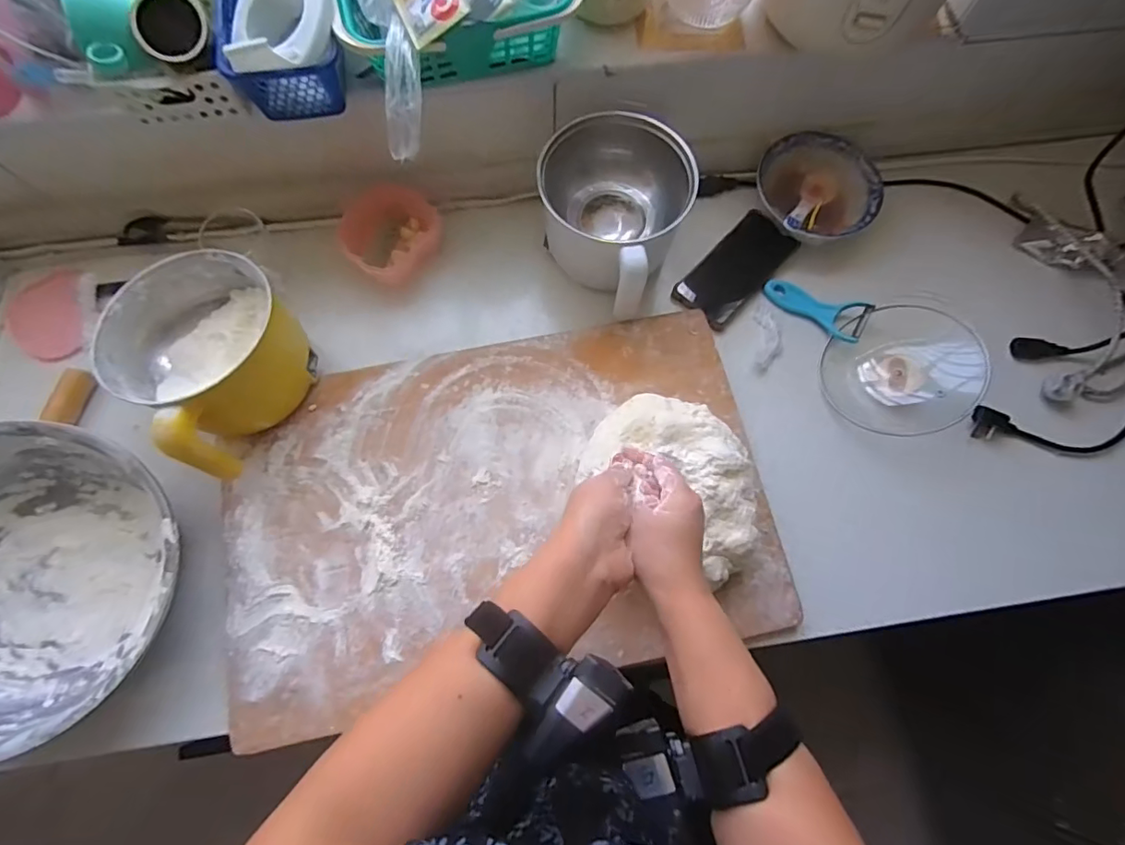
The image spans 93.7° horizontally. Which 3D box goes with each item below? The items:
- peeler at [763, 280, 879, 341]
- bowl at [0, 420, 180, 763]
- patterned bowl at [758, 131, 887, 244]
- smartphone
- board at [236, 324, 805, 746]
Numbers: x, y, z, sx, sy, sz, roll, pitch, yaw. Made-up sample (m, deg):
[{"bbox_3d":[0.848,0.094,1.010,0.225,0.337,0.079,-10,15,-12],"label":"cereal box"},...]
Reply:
[{"bbox_3d":[0.308,-0.145,0.639,0.120,0.029,0.055,31,76,6],"label":"peeler"},{"bbox_3d":[-0.487,0.142,0.476,0.258,0.109,0.261,0,73,-1],"label":"bowl"},{"bbox_3d":[0.314,-0.285,0.667,0.147,0.048,0.145,1,75,-2],"label":"patterned bowl"},{"bbox_3d":[0.217,-0.193,0.660,0.079,0.013,0.159,42,82,11],"label":"smartphone"},{"bbox_3d":[-0.064,0.083,0.562,0.556,0.018,0.354,-11,75,-5],"label":"board"}]

